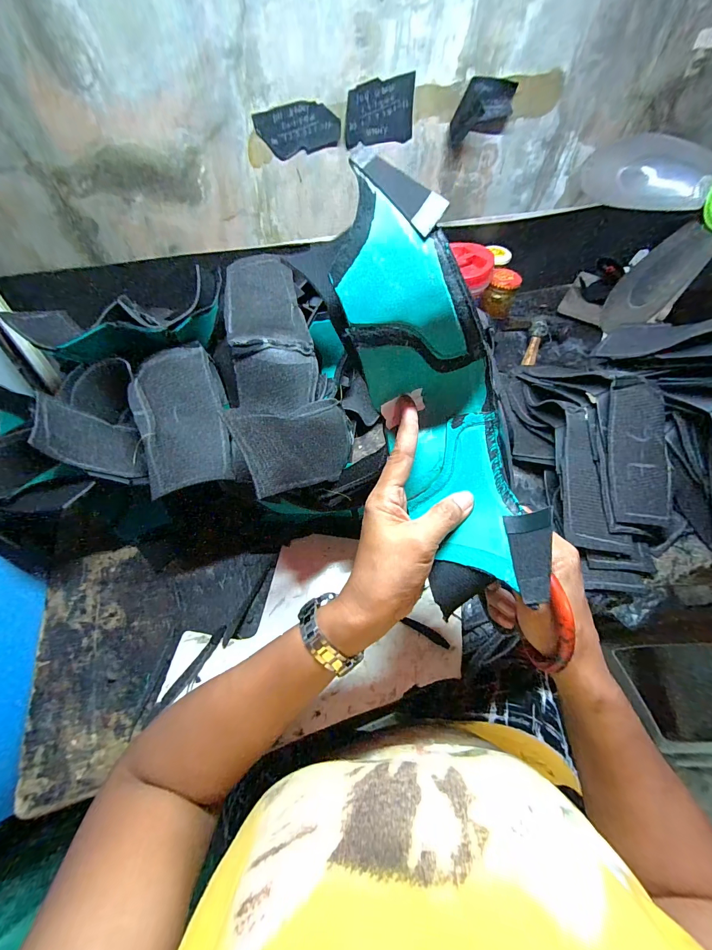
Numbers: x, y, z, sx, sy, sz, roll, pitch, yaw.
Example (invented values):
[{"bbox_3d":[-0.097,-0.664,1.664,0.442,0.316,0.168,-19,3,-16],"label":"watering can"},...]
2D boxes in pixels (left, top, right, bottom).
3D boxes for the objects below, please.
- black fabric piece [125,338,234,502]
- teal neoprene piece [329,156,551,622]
[{"bbox_3d":[-0.194,-0.067,0.380,0.088,0.035,0.174,-18,59,-12],"label":"black fabric piece"},{"bbox_3d":[0.058,-0.053,0.231,0.100,0.097,0.271,-22,99,-14],"label":"teal neoprene piece"}]

